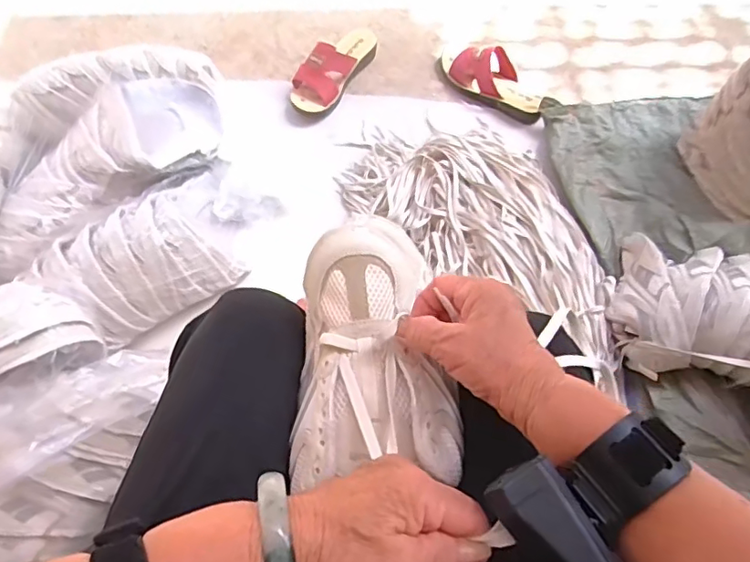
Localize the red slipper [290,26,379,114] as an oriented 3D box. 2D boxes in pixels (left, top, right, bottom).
[{"bbox_3d":[-0.078,-0.409,1.065,0.087,0.070,0.224,29,71,9],"label":"red slipper"}]

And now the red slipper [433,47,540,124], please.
[{"bbox_3d":[0.217,-0.383,1.060,0.235,0.076,0.079,41,73,13],"label":"red slipper"}]

